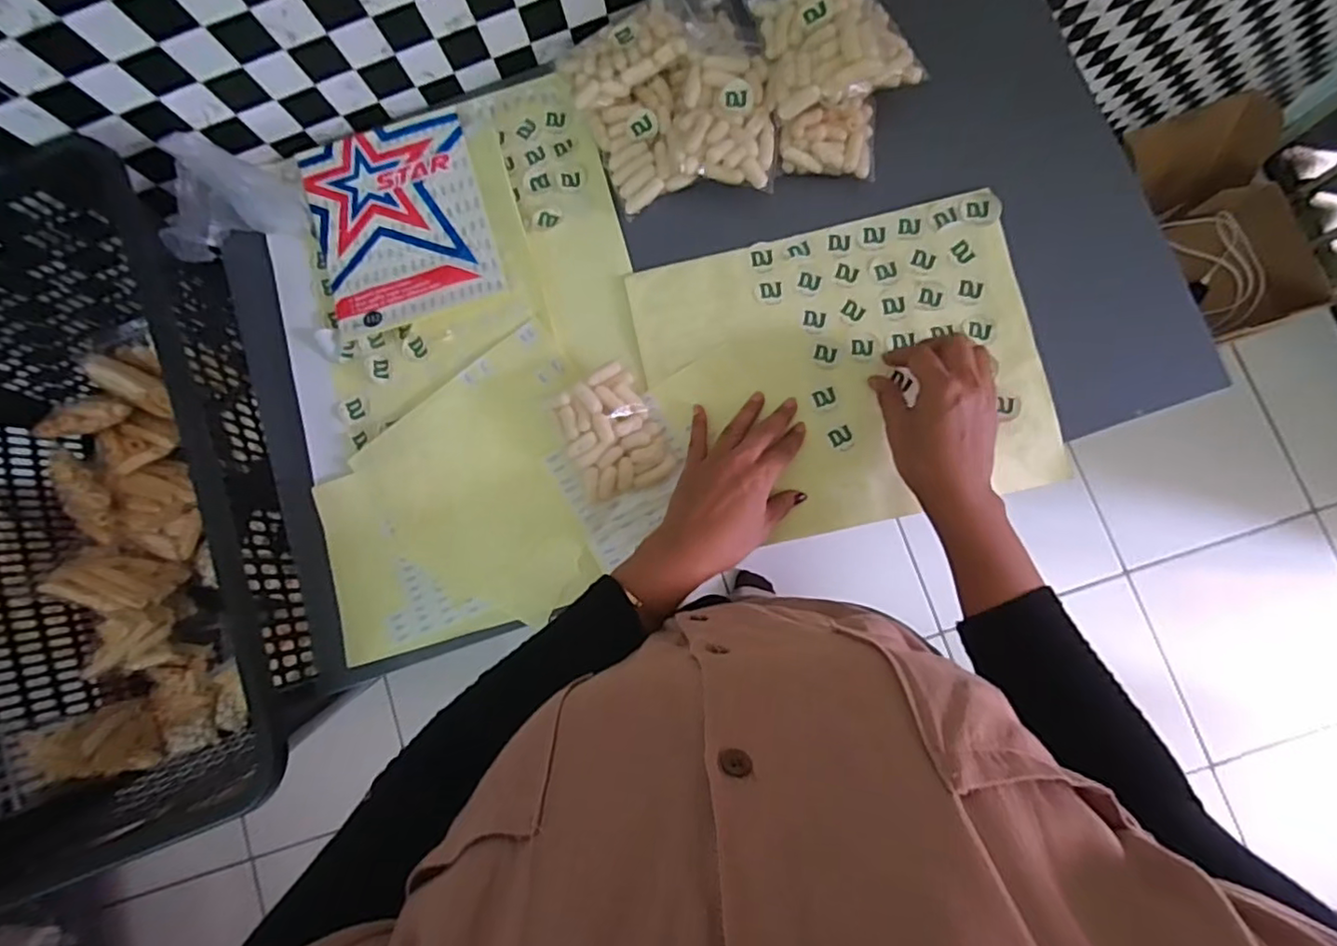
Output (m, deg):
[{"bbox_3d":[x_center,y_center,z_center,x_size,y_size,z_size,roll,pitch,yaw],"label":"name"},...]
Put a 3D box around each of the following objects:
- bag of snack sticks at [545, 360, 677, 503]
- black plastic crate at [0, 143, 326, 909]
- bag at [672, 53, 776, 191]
[{"bbox_3d":[-0.048,-0.035,0.524,0.078,0.027,0.104,-22,81,2],"label":"bag of snack sticks"},{"bbox_3d":[-0.564,0.047,0.616,0.445,0.274,0.563,-20,81,3],"label":"black plastic crate"},{"bbox_3d":[0.049,-0.304,0.531,0.085,0.025,0.109,2,83,6],"label":"bag"}]

